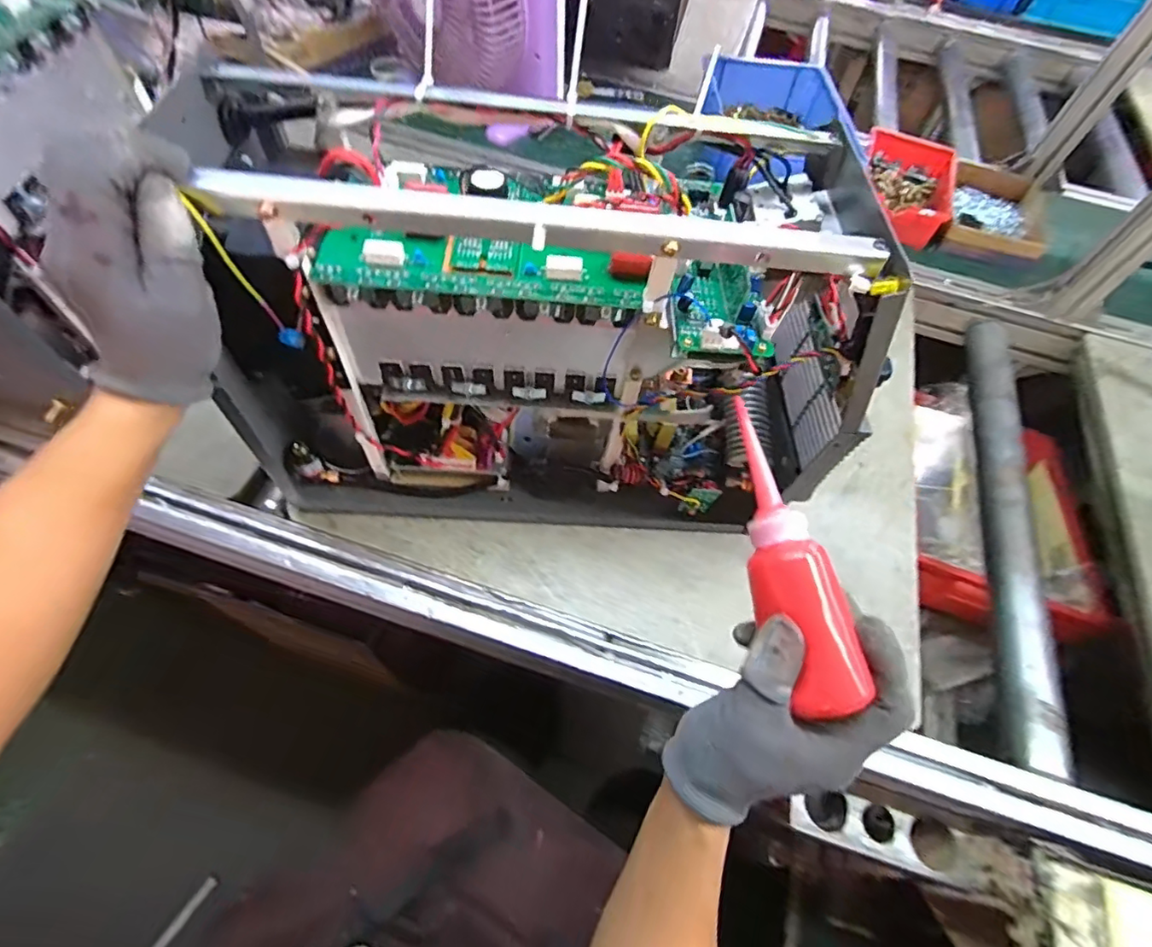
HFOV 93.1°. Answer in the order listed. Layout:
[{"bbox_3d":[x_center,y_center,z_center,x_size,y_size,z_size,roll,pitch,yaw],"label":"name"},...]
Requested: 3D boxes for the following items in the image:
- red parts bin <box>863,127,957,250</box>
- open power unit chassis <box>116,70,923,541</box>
[{"bbox_3d":[0.492,-0.433,0.823,0.120,0.060,0.208,18,60,6],"label":"red parts bin"},{"bbox_3d":[-0.025,-0.102,0.445,0.456,0.298,0.175,4,59,-2],"label":"open power unit chassis"}]

